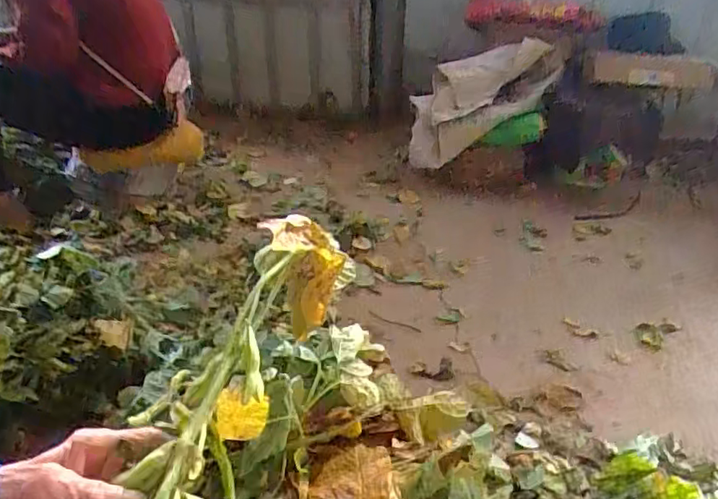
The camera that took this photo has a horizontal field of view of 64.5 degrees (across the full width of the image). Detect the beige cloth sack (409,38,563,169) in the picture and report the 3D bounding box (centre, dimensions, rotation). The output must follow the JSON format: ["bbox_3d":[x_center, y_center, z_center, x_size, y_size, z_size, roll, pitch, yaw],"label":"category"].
[{"bbox_3d":[0.373,-0.484,1.817,0.553,0.236,0.126,-33,27,16],"label":"beige cloth sack"}]

